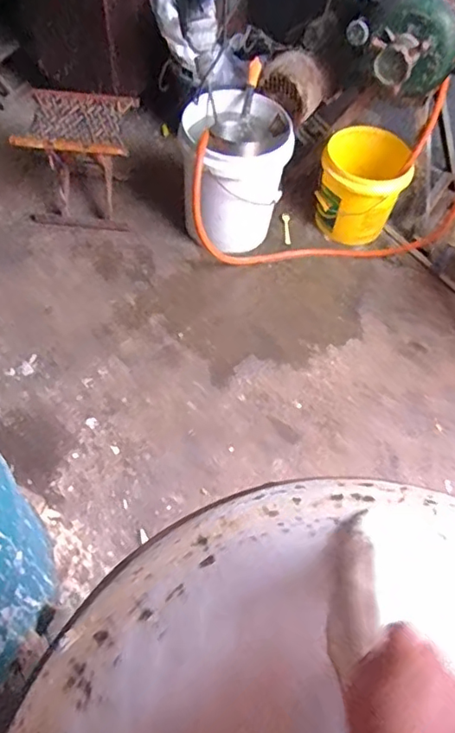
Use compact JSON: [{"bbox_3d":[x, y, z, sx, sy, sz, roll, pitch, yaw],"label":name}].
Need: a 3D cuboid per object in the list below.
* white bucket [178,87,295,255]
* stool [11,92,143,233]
[{"bbox_3d":[0.015,-0.557,1.654,0.290,0.381,0.290,2,57,-4],"label":"white bucket"},{"bbox_3d":[-0.437,-0.618,1.696,0.308,0.305,0.290,6,57,-1],"label":"stool"}]

